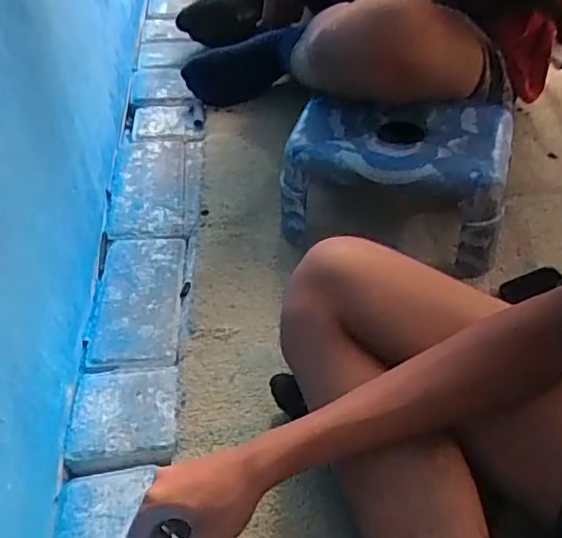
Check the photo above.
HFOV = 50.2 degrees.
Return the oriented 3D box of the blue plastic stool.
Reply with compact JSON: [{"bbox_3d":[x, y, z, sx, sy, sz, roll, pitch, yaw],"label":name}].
[{"bbox_3d":[0.150,-0.116,0.775,0.257,0.151,0.170,12,49,16],"label":"blue plastic stool"}]

